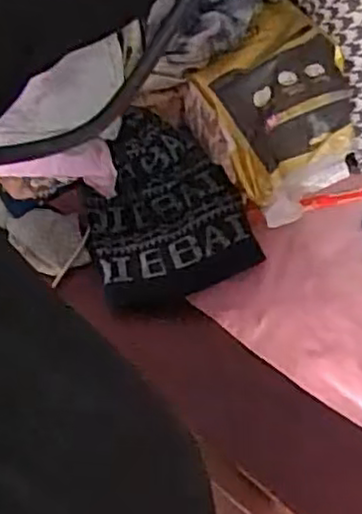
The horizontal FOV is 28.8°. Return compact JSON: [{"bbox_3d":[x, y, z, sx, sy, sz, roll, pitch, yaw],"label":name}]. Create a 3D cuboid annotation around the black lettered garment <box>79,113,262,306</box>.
[{"bbox_3d":[-0.022,-0.057,0.746,0.164,0.061,0.195,-15,77,-5],"label":"black lettered garment"}]

